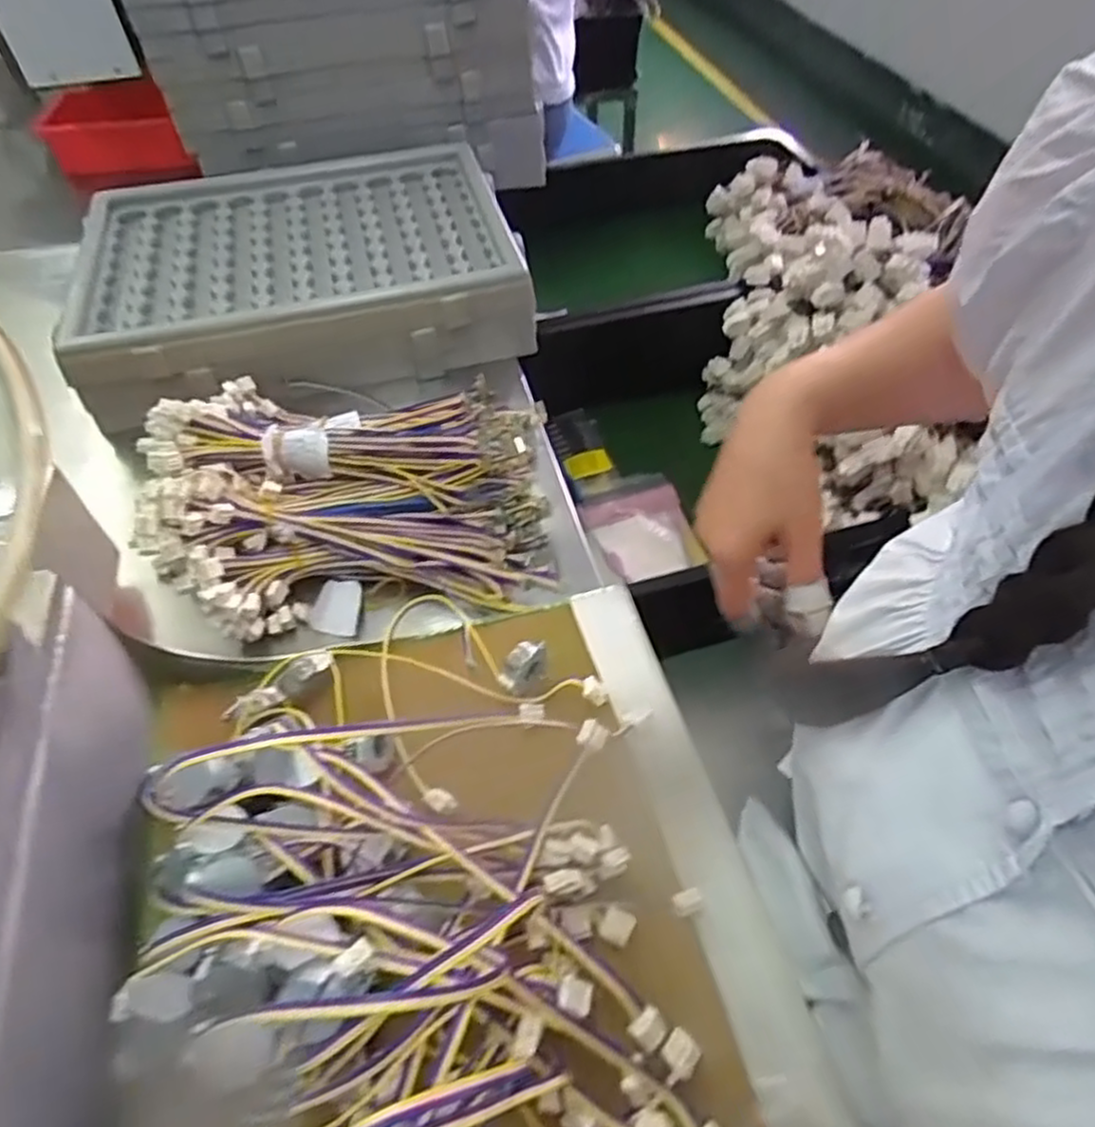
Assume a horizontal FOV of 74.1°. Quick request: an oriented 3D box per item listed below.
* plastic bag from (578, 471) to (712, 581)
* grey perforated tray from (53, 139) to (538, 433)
[{"bbox_3d":[0.105,-0.049,0.866,0.120,0.032,0.178,-7,52,-4],"label":"plastic bag"},{"bbox_3d":[-0.235,-0.293,0.712,0.404,0.074,0.307,-14,53,-10],"label":"grey perforated tray"}]

